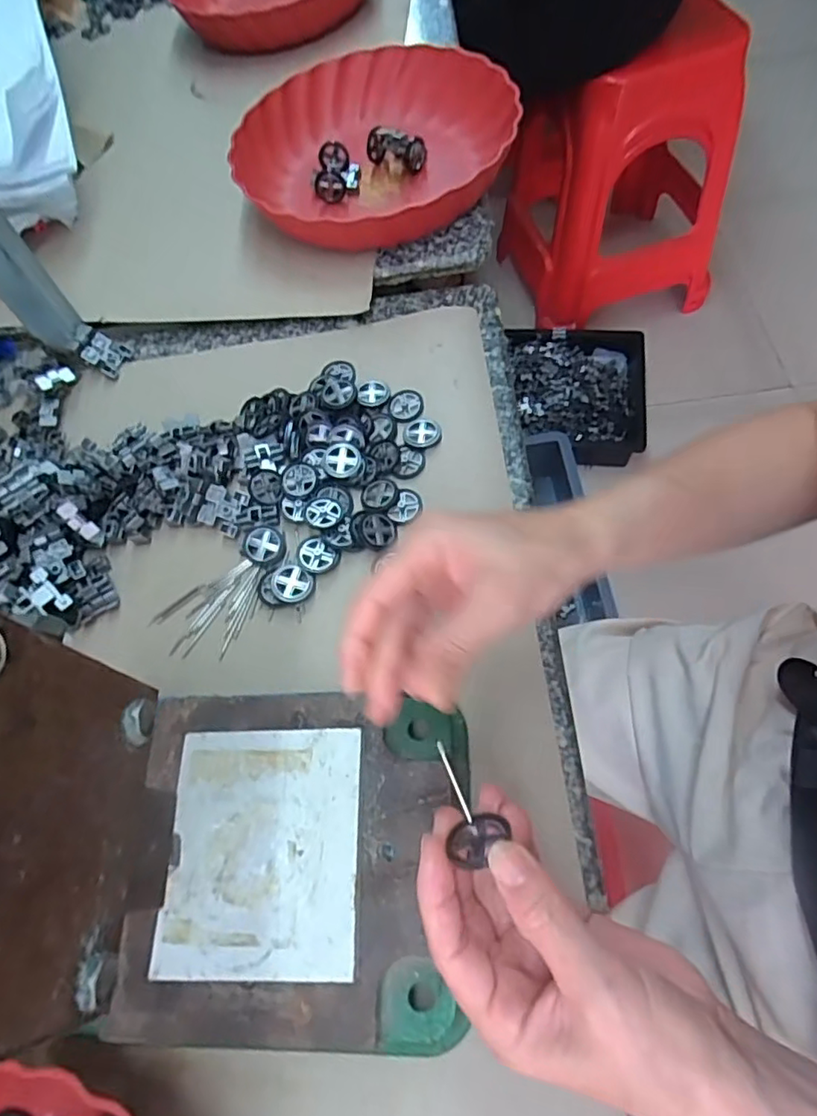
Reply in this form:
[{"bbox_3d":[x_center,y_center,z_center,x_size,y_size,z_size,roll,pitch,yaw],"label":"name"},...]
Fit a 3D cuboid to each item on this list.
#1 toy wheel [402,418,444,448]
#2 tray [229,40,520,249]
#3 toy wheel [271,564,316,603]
[{"bbox_3d":[0.010,-0.091,0.432,0.027,0.007,0.025,-3,64,6],"label":"toy wheel"},{"bbox_3d":[-0.028,-0.357,0.527,0.232,0.077,0.232,11,66,12],"label":"tray"},{"bbox_3d":[-0.076,0.018,0.390,0.028,0.009,0.024,25,69,17],"label":"toy wheel"}]

